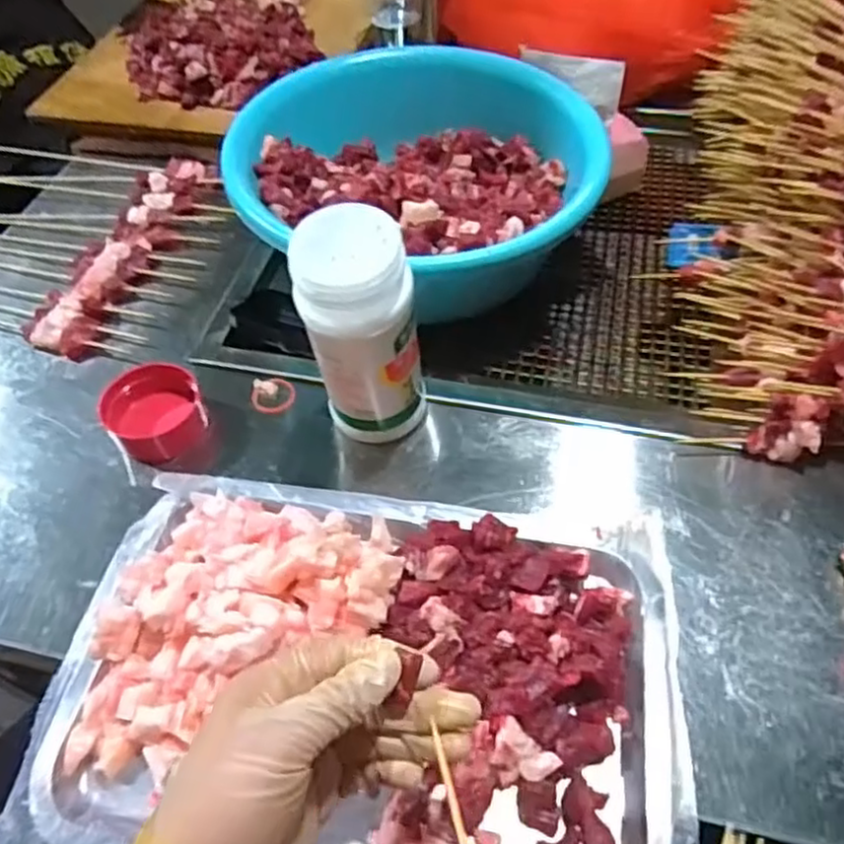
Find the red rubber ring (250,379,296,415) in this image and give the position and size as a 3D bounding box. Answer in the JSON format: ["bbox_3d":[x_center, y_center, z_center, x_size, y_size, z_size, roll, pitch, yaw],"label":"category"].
[{"bbox_3d":[-0.108,-0.019,0.505,0.033,0.006,0.030,-1,54,2],"label":"red rubber ring"}]

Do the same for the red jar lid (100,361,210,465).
[{"bbox_3d":[-0.184,-0.008,0.484,0.061,0.035,0.060,-1,54,2],"label":"red jar lid"}]

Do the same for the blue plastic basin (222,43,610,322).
[{"bbox_3d":[0.000,-0.205,0.579,0.278,0.077,0.278,-1,54,2],"label":"blue plastic basin"}]

